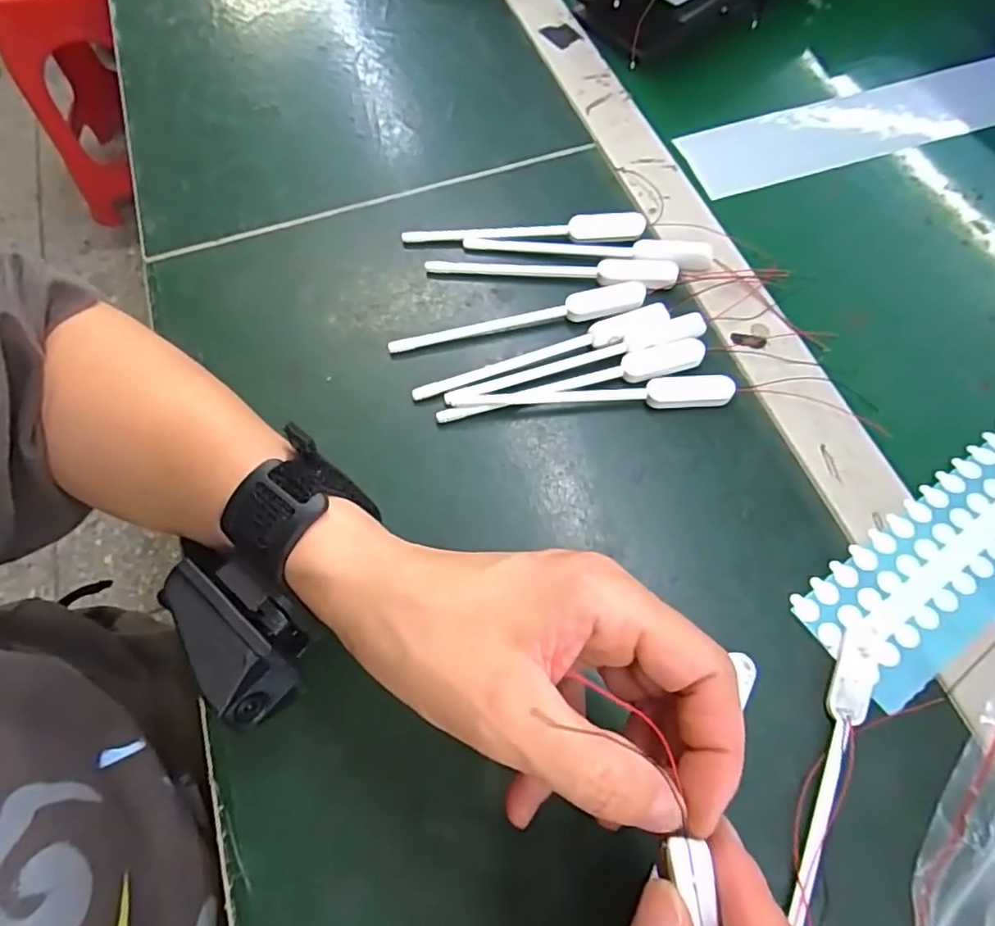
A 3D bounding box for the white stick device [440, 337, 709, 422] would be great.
[{"bbox_3d":[0.039,-0.044,0.324,0.144,0.009,0.018,-11,65,-4],"label":"white stick device"}]

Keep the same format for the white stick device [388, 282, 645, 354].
[{"bbox_3d":[0.011,-0.082,0.343,0.143,0.010,0.022,-7,65,-3],"label":"white stick device"}]

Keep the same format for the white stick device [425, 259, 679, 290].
[{"bbox_3d":[0.030,-0.112,0.355,0.144,0.008,0.018,4,65,3],"label":"white stick device"}]

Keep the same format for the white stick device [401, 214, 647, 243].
[{"bbox_3d":[0.015,-0.139,0.368,0.143,0.013,0.016,1,65,1],"label":"white stick device"}]

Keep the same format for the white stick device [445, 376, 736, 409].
[{"bbox_3d":[0.048,-0.037,0.321,0.147,0.010,0.015,0,65,1],"label":"white stick device"}]

